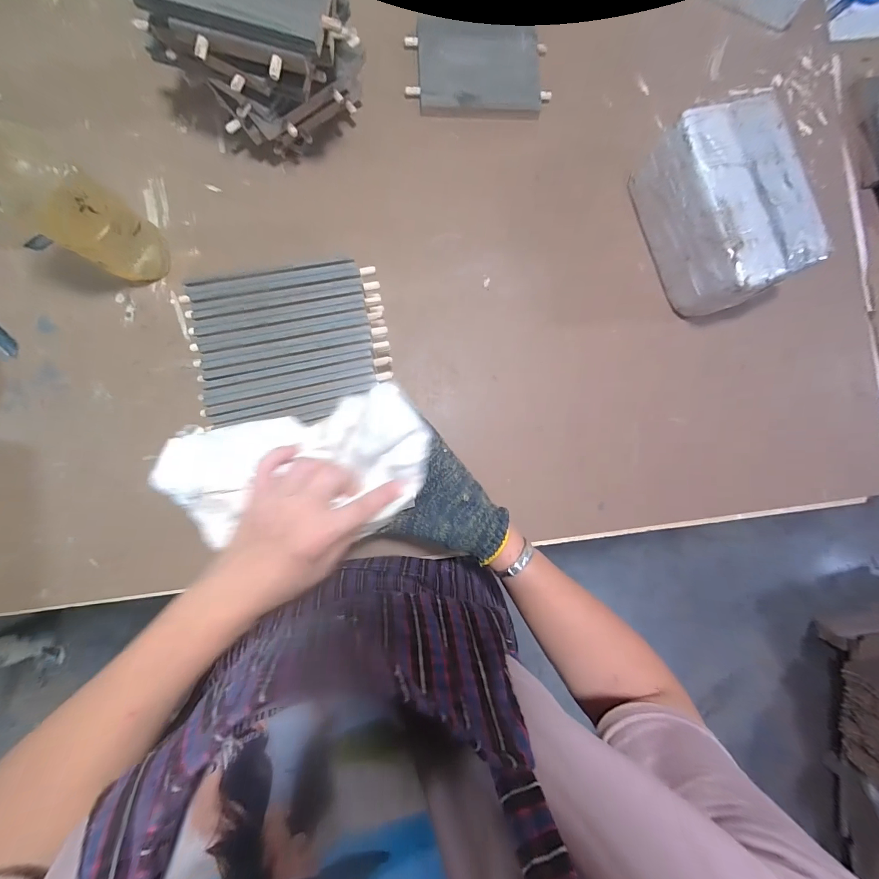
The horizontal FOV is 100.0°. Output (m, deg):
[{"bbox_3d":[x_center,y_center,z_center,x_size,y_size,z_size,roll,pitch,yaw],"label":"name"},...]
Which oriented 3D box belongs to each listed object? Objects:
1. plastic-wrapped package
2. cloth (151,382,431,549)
[{"bbox_3d":[0.341,-0.268,0.451,0.121,0.109,0.204,-20,89,-6],"label":"plastic-wrapped package"},{"bbox_3d":[-0.118,0.023,0.317,0.213,0.032,0.105,-9,87,-6],"label":"cloth"}]

